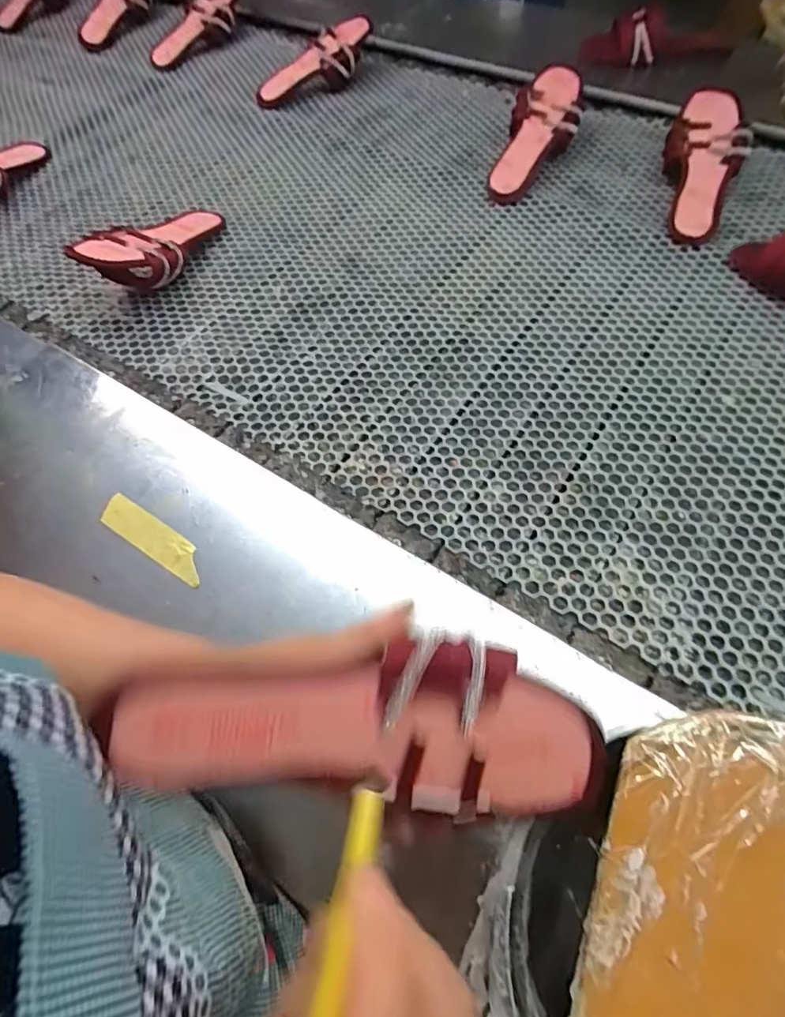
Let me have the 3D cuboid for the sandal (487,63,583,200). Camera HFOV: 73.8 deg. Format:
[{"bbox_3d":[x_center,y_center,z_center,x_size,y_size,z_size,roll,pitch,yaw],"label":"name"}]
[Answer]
[{"bbox_3d":[0.201,-0.533,0.753,0.099,0.036,0.220,26,85,16],"label":"sandal"}]

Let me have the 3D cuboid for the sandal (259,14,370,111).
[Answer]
[{"bbox_3d":[-0.132,-0.765,0.917,0.221,0.077,0.057,-27,62,4],"label":"sandal"}]

